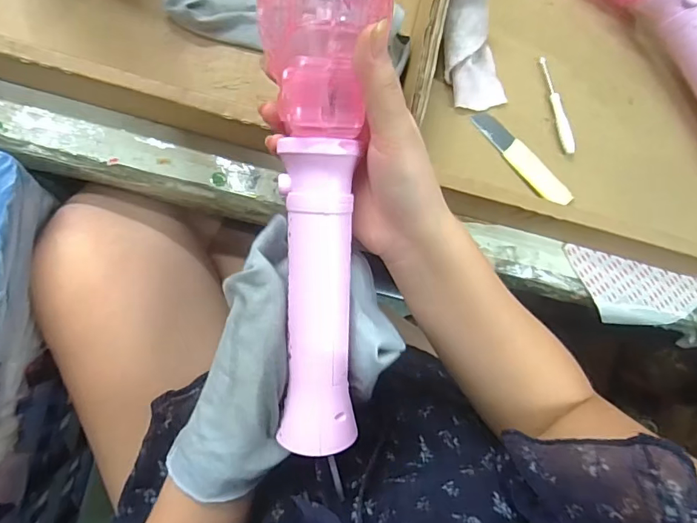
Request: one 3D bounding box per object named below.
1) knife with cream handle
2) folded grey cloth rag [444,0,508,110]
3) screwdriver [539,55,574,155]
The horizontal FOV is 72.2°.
[{"bbox_3d":[0.143,-0.084,0.394,0.020,0.008,0.102,-43,93,-9],"label":"knife with cream handle"},{"bbox_3d":[0.099,-0.172,0.386,0.045,0.015,0.095,-14,110,-10],"label":"folded grey cloth rag"},{"bbox_3d":[0.176,-0.132,0.403,0.010,0.008,0.085,-14,88,-10],"label":"screwdriver"}]

